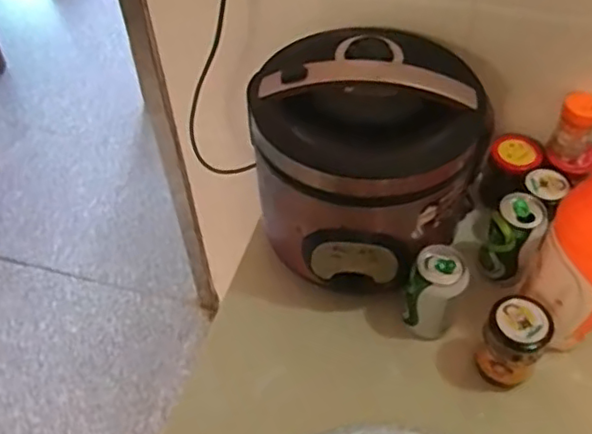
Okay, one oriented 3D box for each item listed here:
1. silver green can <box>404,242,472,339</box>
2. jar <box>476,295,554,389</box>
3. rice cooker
[{"bbox_3d":[0.159,0.088,0.718,0.059,0.120,0.059,-1,50,1],"label":"silver green can"},{"bbox_3d":[0.231,0.141,0.677,0.061,0.108,0.063,-1,50,1],"label":"jar"},{"bbox_3d":[0.072,-0.056,0.734,0.237,0.226,0.224,-1,50,1],"label":"rice cooker"}]

